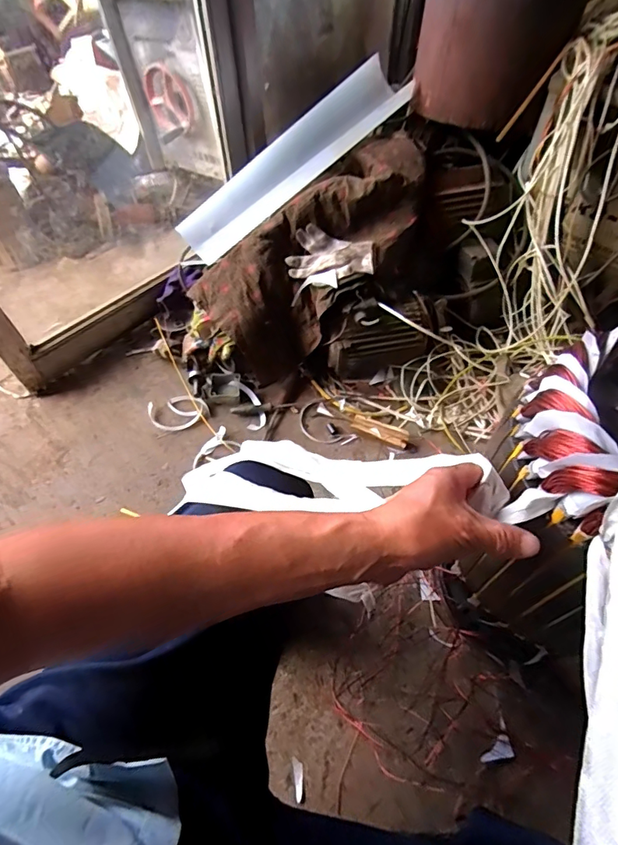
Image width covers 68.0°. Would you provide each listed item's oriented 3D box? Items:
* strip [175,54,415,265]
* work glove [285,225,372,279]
[{"bbox_3d":[-0.036,-0.618,1.098,0.628,0.086,0.133,-41,61,-1],"label":"strip"},{"bbox_3d":[0.045,-0.370,1.021,0.188,0.060,0.117,11,73,18],"label":"work glove"}]

